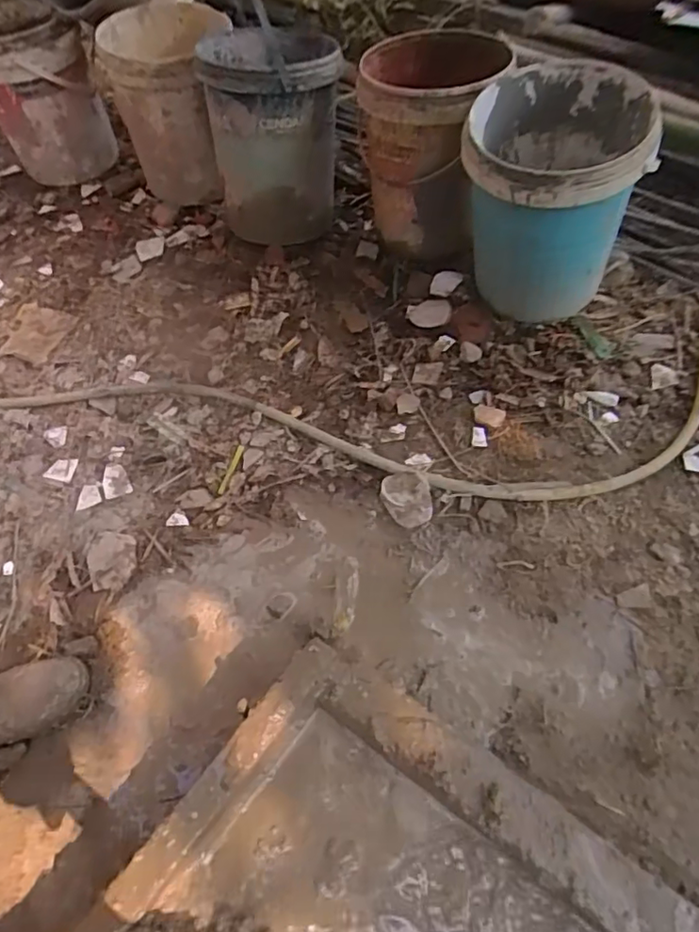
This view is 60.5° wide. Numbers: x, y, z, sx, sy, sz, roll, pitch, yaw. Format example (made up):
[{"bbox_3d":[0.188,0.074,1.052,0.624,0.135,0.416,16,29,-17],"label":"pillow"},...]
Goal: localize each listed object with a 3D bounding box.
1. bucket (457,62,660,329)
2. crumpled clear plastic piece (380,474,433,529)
[{"bbox_3d":[0.370,-0.498,1.162,0.292,0.388,0.328,9,55,11],"label":"bucket"},{"bbox_3d":[0.096,0.056,1.004,0.080,0.030,0.093,-3,54,2],"label":"crumpled clear plastic piece"}]

